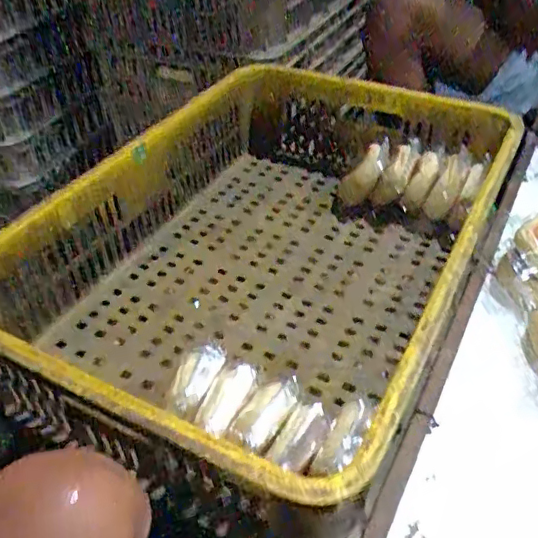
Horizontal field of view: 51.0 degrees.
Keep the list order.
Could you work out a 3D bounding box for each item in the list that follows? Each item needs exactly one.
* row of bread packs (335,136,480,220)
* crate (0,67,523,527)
[{"bbox_3d":[0.192,-0.118,0.784,0.182,0.081,0.084,10,43,15],"label":"row of bread packs"},{"bbox_3d":[0.014,-0.044,0.656,0.425,0.150,0.614,19,45,23],"label":"crate"}]

